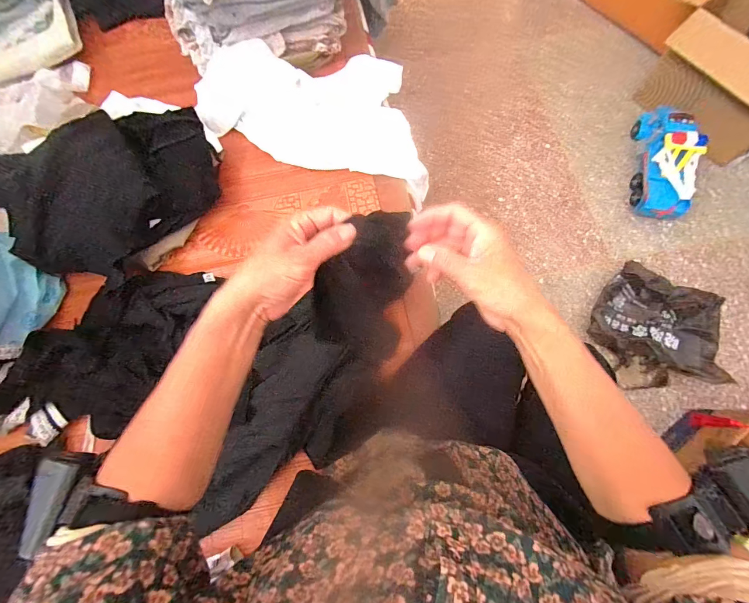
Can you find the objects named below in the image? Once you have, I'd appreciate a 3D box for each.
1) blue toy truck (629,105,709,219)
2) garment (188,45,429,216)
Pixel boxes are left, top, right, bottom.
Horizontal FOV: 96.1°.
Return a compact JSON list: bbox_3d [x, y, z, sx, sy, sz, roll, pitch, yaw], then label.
[{"bbox_3d":[0.823,-0.398,0.948,0.098,0.163,0.324,6,73,2],"label":"blue toy truck"},{"bbox_3d":[-0.106,-0.388,0.673,0.478,0.054,0.258,16,89,-5],"label":"garment"}]

